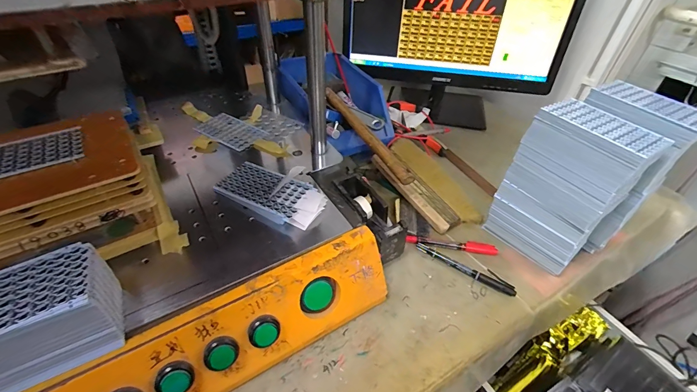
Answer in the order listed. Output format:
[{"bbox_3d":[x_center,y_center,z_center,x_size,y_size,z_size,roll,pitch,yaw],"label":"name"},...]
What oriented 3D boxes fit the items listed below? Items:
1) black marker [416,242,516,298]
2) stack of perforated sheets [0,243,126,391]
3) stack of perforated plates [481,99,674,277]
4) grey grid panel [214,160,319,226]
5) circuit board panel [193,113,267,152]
[{"bbox_3d":[0.161,0.098,0.457,0.137,0.007,0.019,25,48,22],"label":"black marker"},{"bbox_3d":[-0.262,0.105,0.267,0.116,0.071,0.069,-20,48,-22],"label":"stack of perforated sheets"},{"bbox_3d":[0.273,-0.003,0.423,0.068,0.196,0.130,-28,52,-29],"label":"stack of perforated plates"},{"bbox_3d":[-0.109,-0.011,0.425,0.116,0.013,0.068,24,48,21],"label":"grey grid panel"},{"bbox_3d":[-0.193,-0.107,0.540,0.109,0.004,0.066,24,48,21],"label":"circuit board panel"}]

